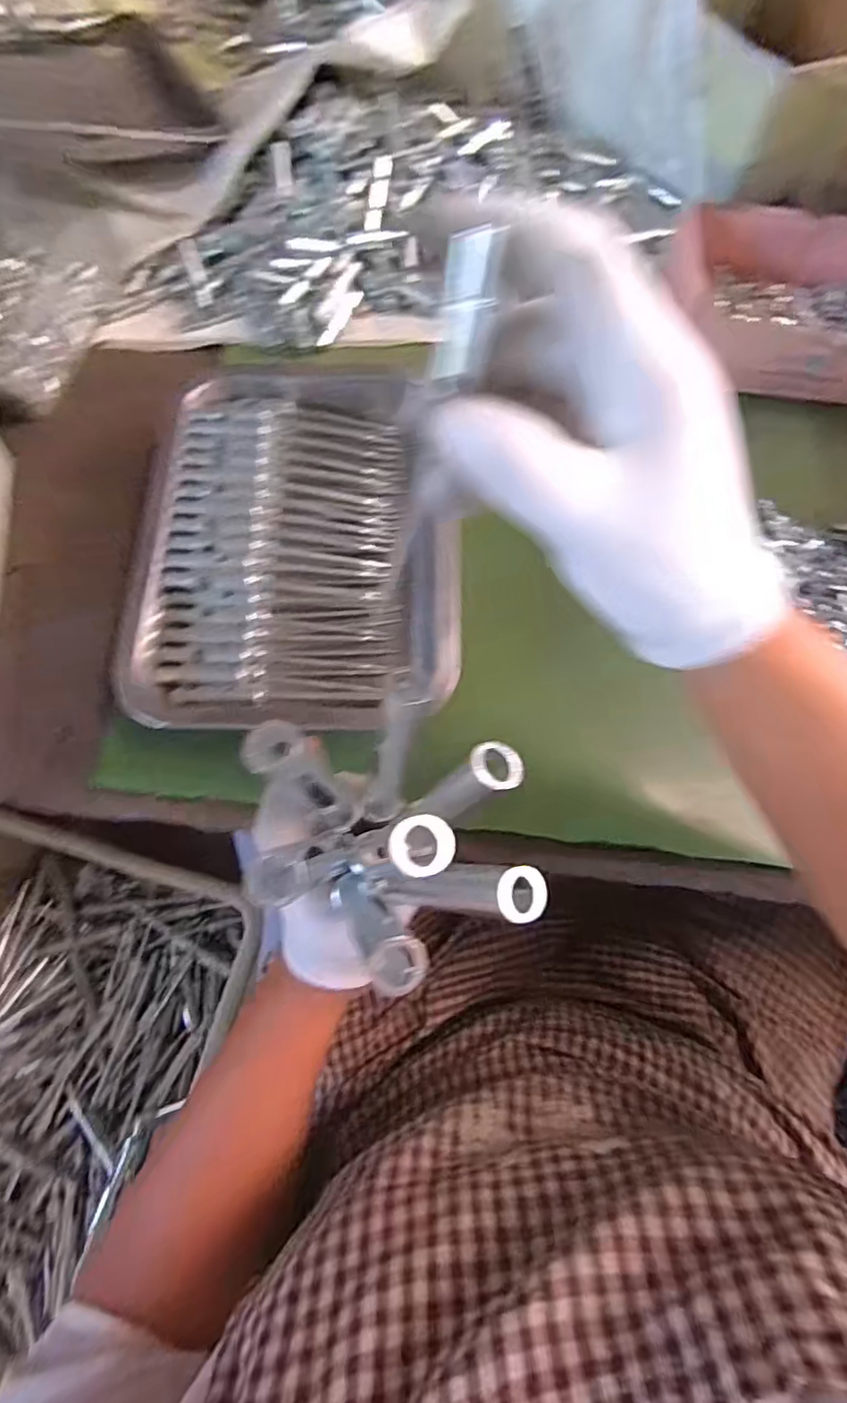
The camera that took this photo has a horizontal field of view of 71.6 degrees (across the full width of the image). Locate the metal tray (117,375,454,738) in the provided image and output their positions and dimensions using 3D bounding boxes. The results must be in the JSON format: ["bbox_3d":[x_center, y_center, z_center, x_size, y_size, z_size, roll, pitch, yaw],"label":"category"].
[{"bbox_3d":[-0.074,-0.107,0.369,0.187,0.036,0.261,3,72,-2],"label":"metal tray"}]

